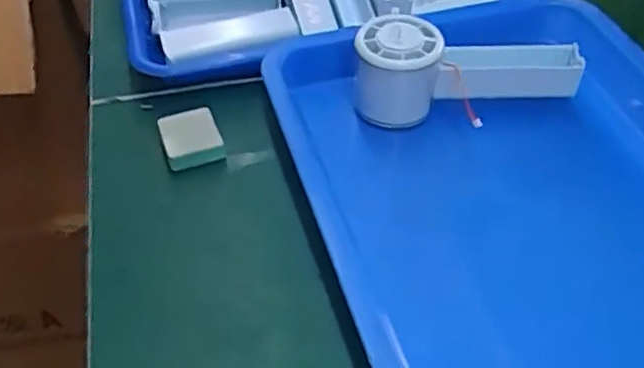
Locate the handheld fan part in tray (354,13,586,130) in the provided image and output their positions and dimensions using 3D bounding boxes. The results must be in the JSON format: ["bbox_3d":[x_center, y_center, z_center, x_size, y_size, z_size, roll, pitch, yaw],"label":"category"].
[{"bbox_3d":[0.097,-0.079,0.454,0.148,0.058,0.051,-4,47,-4],"label":"handheld fan part in tray"}]

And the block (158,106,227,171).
[{"bbox_3d":[-0.089,-0.032,0.449,0.038,0.015,0.043,-15,49,-14],"label":"block"}]

